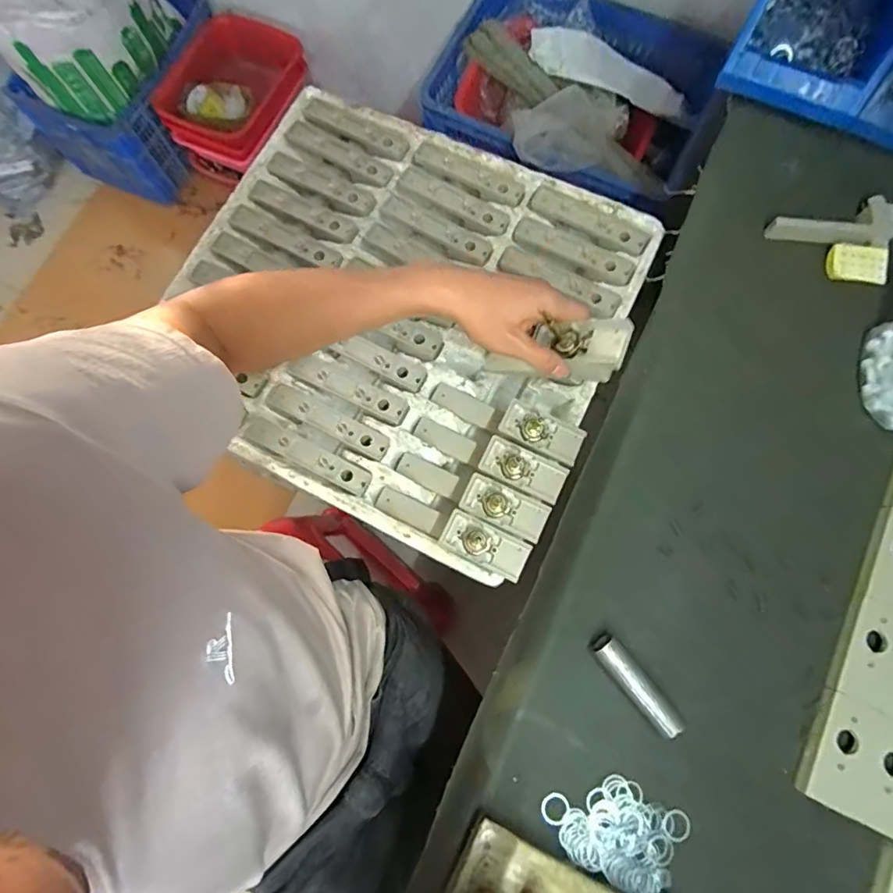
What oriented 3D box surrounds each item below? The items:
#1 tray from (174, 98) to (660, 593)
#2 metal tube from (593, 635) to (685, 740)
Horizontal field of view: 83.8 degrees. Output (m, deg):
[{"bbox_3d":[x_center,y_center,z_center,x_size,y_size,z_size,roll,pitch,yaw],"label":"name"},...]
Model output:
[{"bbox_3d":[-0.061,-0.166,0.635,0.535,0.064,0.483,27,79,8],"label":"tray"},{"bbox_3d":[0.168,0.211,0.441,0.025,0.024,0.090,-39,79,-7],"label":"metal tube"}]

